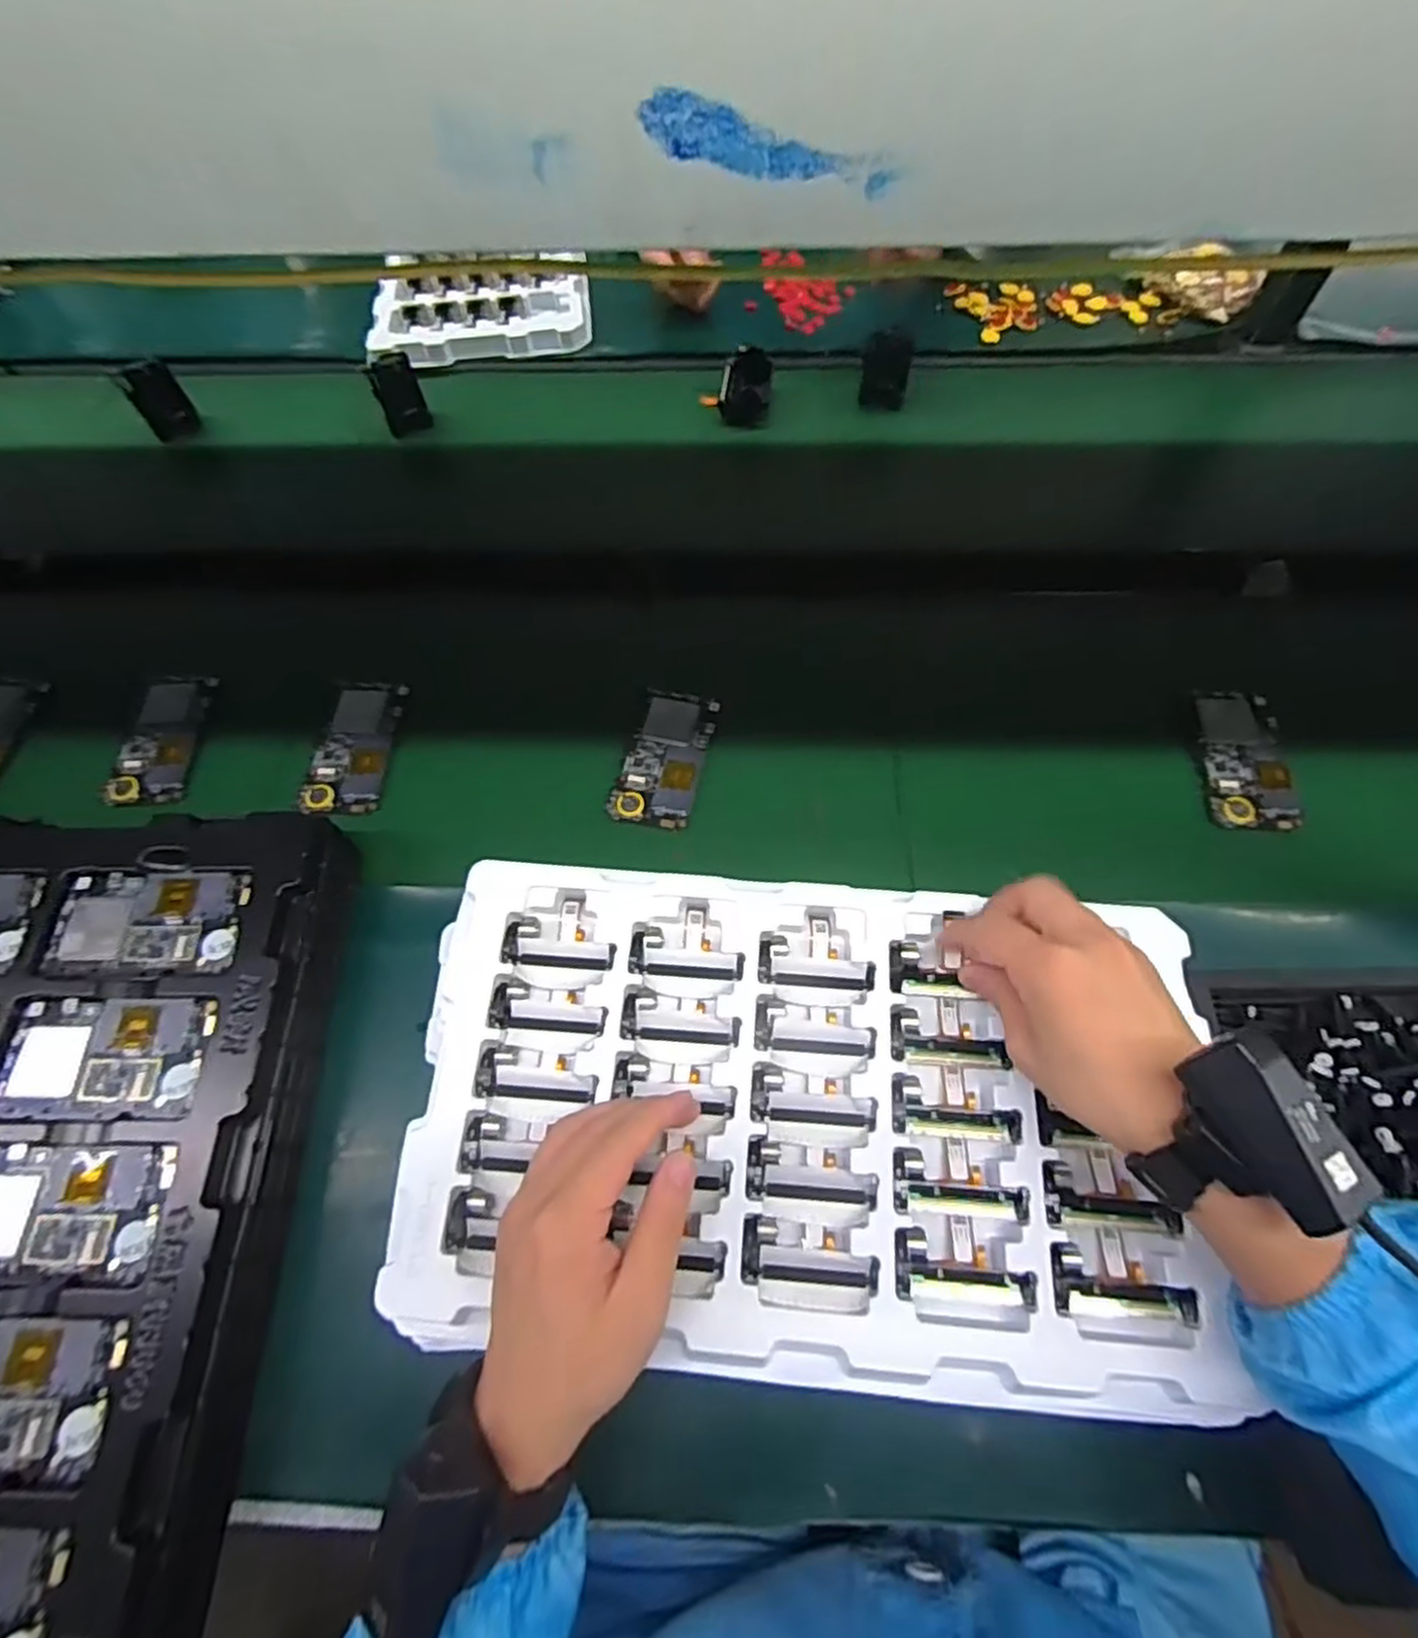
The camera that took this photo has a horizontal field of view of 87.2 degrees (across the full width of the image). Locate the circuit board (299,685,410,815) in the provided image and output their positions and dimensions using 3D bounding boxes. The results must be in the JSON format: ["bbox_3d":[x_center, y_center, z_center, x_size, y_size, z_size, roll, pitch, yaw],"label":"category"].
[{"bbox_3d":[-0.291,-0.060,0.609,0.061,0.010,0.122,1,61,3],"label":"circuit board"}]

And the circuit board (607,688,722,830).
[{"bbox_3d":[-0.034,-0.051,0.600,0.062,0.010,0.123,14,69,4],"label":"circuit board"}]

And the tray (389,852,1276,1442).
[{"bbox_3d":[0.049,0.156,0.409,0.416,0.036,0.247,3,60,3],"label":"tray"}]

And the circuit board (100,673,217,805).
[{"bbox_3d":[-0.454,-0.067,0.620,0.057,0.013,0.130,-6,61,-1],"label":"circuit board"}]

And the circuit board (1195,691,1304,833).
[{"bbox_3d":[0.424,-0.047,0.588,0.061,0.005,0.122,3,65,9],"label":"circuit board"}]

